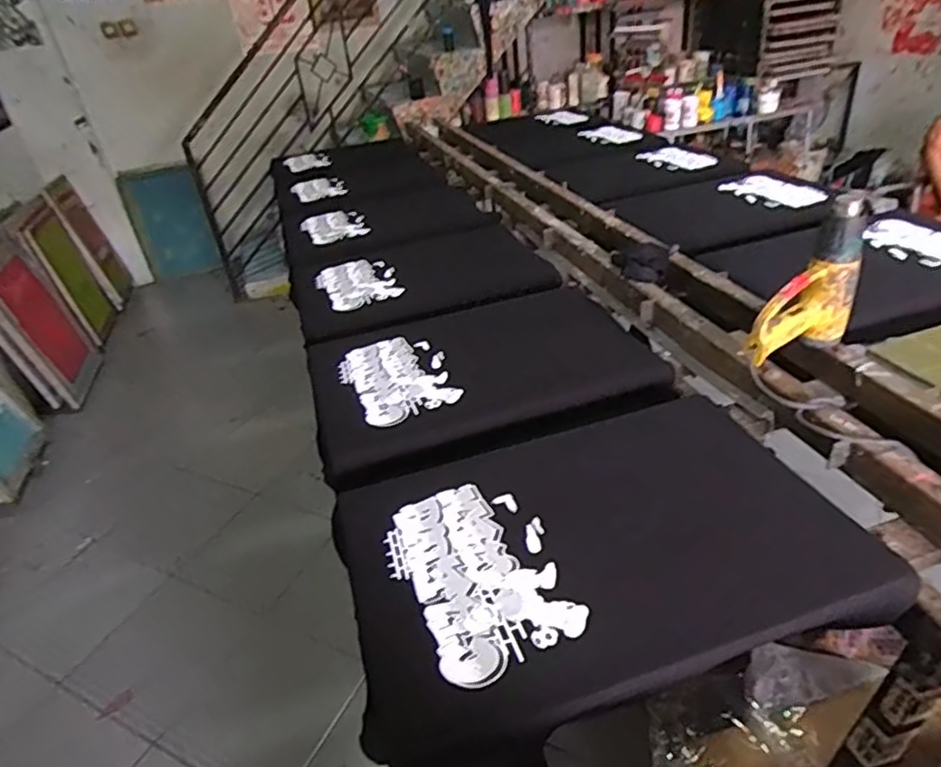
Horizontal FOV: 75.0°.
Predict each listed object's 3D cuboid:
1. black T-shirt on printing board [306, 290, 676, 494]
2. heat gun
[{"bbox_3d":[-0.031,-0.051,1.196,0.594,0.082,0.483,-23,36,-12],"label":"black T-shirt on printing board"},{"bbox_3d":[0.533,-0.155,0.982,0.192,0.218,0.067,-21,36,-20],"label":"heat gun"}]

